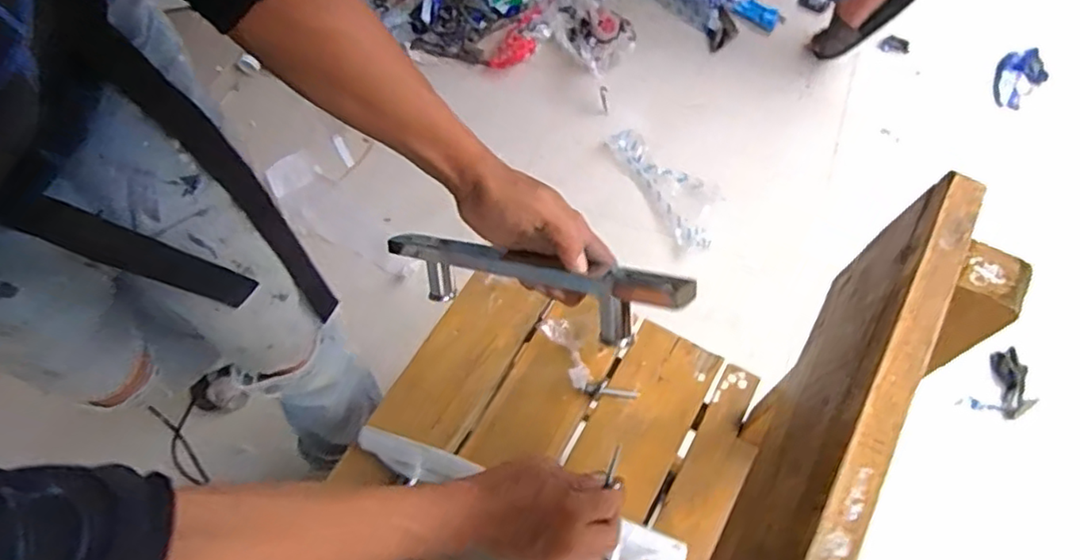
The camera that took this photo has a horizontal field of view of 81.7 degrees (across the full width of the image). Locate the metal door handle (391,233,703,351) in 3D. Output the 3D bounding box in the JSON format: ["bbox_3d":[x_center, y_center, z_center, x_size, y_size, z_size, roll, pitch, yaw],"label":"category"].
[{"bbox_3d":[-0.019,0.001,0.541,0.308,0.054,0.054,13,62,37],"label":"metal door handle"}]

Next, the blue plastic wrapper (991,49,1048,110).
[{"bbox_3d":[1.049,-0.442,1.375,0.091,0.040,0.144,35,70,21],"label":"blue plastic wrapper"}]

